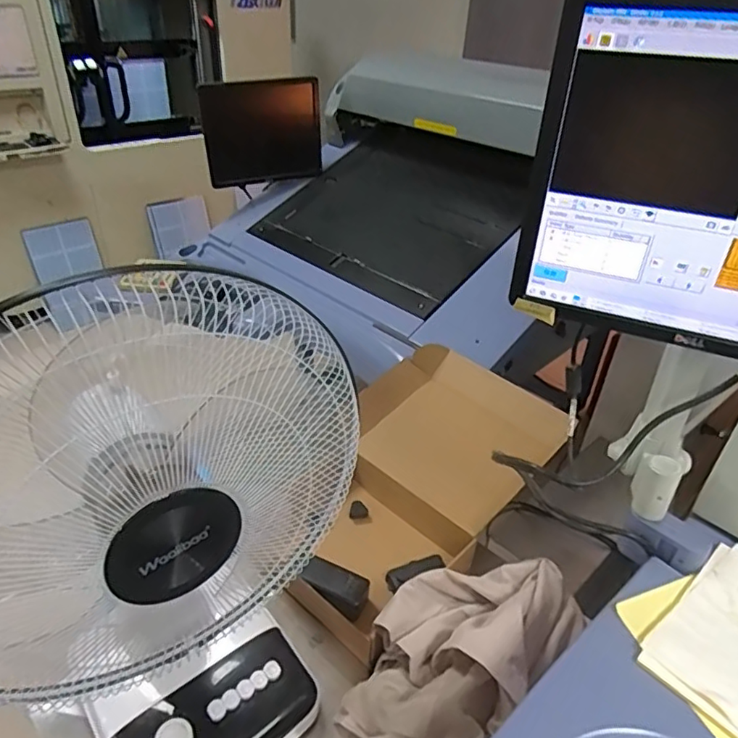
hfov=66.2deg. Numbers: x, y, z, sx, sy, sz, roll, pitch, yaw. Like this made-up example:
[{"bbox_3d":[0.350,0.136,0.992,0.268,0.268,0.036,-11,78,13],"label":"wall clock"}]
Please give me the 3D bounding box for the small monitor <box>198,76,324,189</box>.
[{"bbox_3d":[-0.322,-0.741,1.790,0.383,0.314,0.063,-23,55,-23],"label":"small monitor"}]

